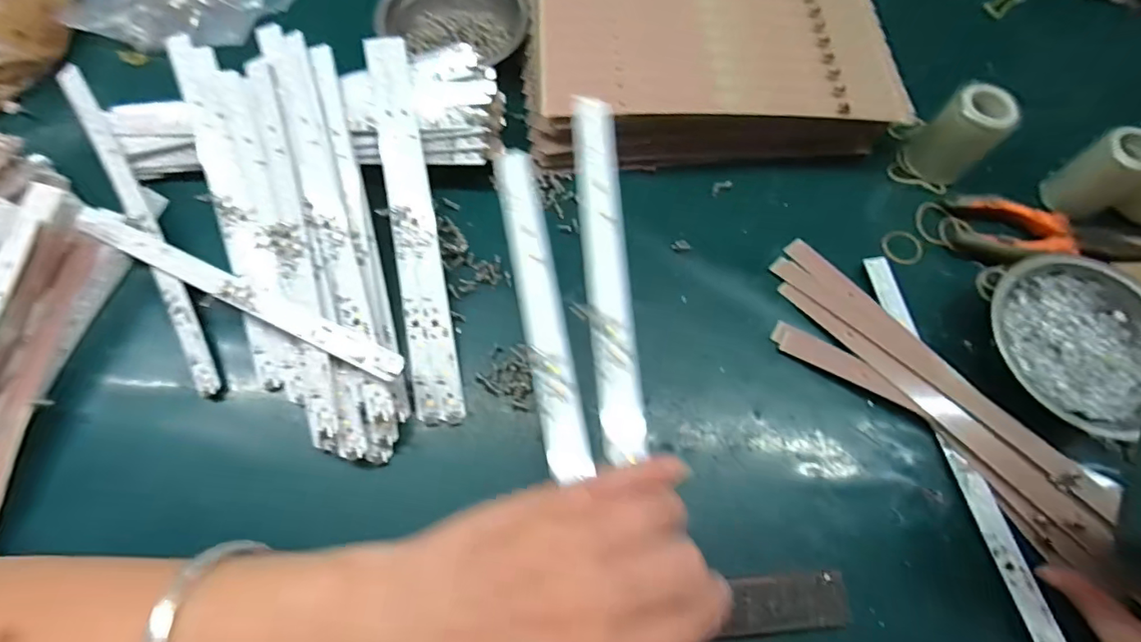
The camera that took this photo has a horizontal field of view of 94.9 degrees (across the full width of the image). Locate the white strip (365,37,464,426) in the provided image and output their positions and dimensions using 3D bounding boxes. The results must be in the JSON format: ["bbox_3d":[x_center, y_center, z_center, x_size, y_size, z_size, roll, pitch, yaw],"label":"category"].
[{"bbox_3d":[-0.112,-0.069,0.375,0.030,0.009,0.281,-9,82,-7],"label":"white strip"}]

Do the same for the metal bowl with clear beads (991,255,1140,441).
[{"bbox_3d":[0.350,0.014,0.372,0.115,0.043,0.118,1,68,-2],"label":"metal bowl with clear beads"}]

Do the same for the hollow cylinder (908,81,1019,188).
[{"bbox_3d":[0.307,-0.146,0.416,0.040,0.070,0.049,-42,76,-17],"label":"hollow cylinder"}]

